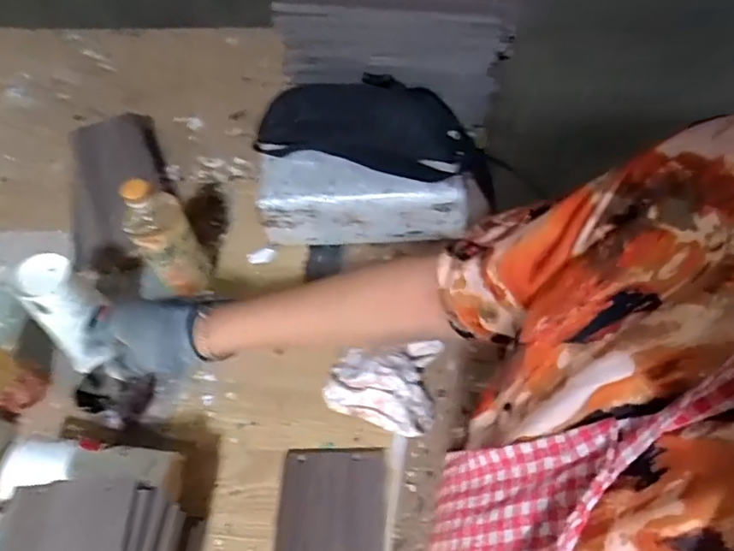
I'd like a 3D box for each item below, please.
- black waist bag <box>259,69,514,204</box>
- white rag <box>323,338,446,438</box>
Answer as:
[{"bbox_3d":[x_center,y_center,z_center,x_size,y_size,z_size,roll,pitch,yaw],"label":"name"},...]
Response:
[{"bbox_3d":[0.023,-0.207,0.770,0.326,0.091,0.122,12,55,13],"label":"black waist bag"},{"bbox_3d":[0.015,0.124,0.661,0.128,0.044,0.113,3,54,7],"label":"white rag"}]

